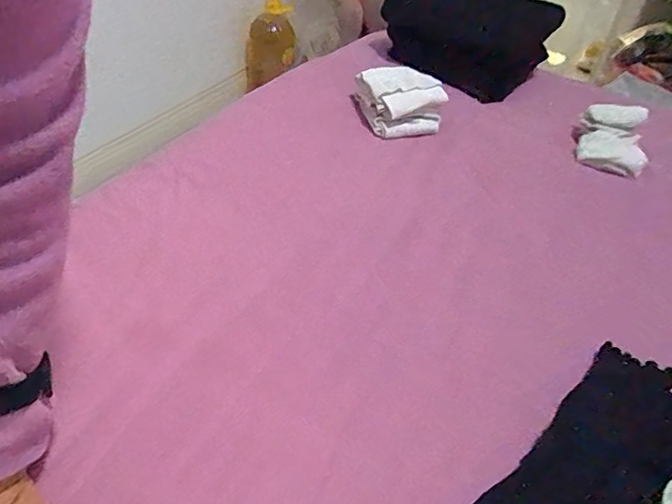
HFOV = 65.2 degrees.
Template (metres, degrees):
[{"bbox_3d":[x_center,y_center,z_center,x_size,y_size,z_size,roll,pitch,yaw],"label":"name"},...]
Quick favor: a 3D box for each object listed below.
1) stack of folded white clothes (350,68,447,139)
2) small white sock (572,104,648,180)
[{"bbox_3d":[0.089,-0.212,0.748,0.106,0.074,0.104,-9,43,-19],"label":"stack of folded white clothes"},{"bbox_3d":[0.388,-0.158,0.743,0.083,0.073,0.127,15,41,8],"label":"small white sock"}]

